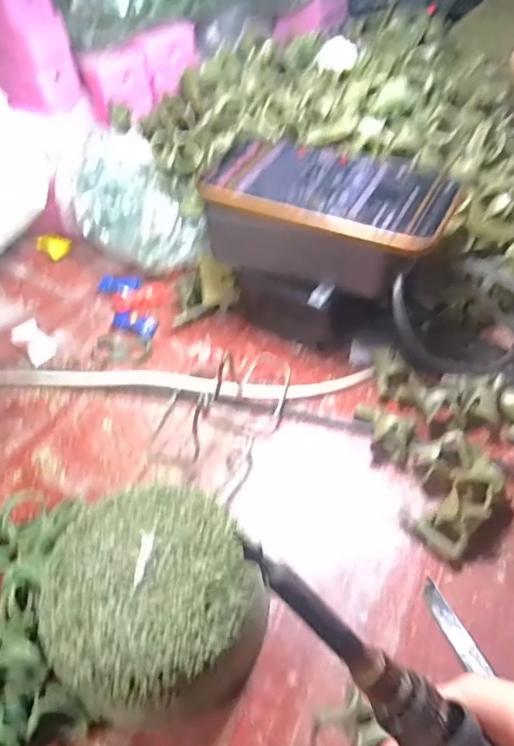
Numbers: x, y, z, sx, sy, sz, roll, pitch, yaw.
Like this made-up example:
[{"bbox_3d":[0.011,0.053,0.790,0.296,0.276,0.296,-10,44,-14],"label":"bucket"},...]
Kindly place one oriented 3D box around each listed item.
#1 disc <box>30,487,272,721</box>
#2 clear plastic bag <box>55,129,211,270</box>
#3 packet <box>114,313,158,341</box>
[{"bbox_3d":[-0.050,0.110,0.268,0.097,0.043,0.101,-3,51,3],"label":"disc"},{"bbox_3d":[-0.110,-0.140,0.455,0.086,0.077,0.130,-31,53,-20],"label":"clear plastic bag"},{"bbox_3d":[-0.097,-0.039,0.424,0.036,0.009,0.021,6,52,10],"label":"packet"}]

